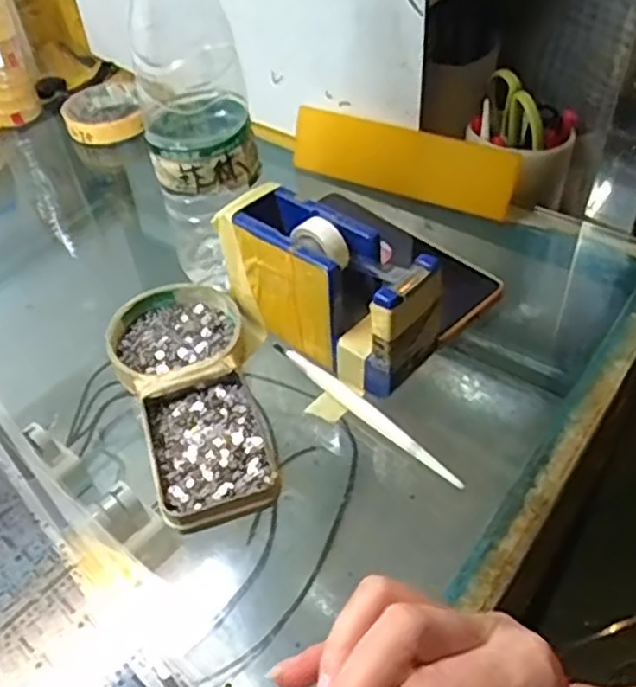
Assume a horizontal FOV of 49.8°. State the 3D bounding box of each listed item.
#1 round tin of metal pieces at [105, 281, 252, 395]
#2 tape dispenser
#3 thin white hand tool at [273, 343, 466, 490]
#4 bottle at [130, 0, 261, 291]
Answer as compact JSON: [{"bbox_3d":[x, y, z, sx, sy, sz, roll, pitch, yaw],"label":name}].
[{"bbox_3d":[-0.086,-0.003,0.425,0.082,0.019,0.087,-3,47,3],"label":"round tin of metal pieces"},{"bbox_3d":[0.007,-0.034,0.401,0.130,0.071,0.046,31,56,29],"label":"tape dispenser"},{"bbox_3d":[0.025,0.036,0.391,0.010,0.007,0.143,-34,53,-24],"label":"thin white hand tool"},{"bbox_3d":[-0.073,-0.138,0.410,0.061,0.213,0.066,-11,47,-5],"label":"bottle"}]

